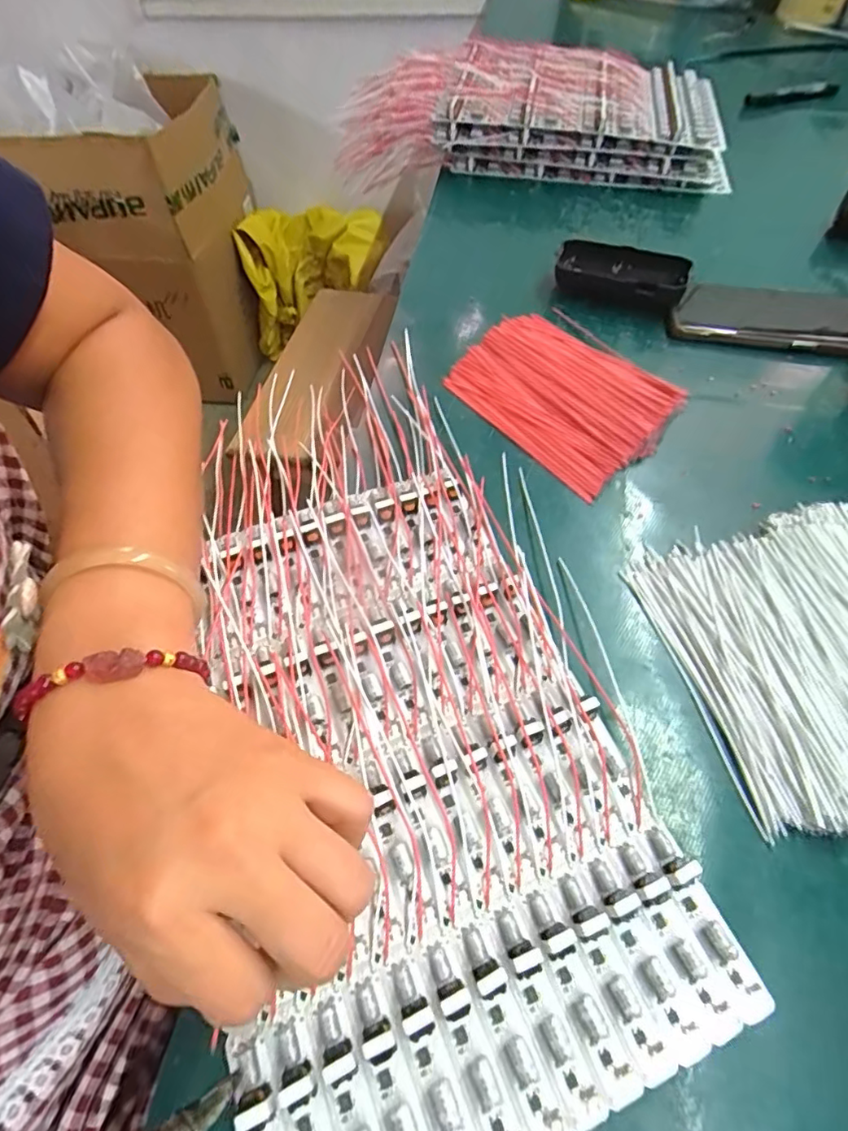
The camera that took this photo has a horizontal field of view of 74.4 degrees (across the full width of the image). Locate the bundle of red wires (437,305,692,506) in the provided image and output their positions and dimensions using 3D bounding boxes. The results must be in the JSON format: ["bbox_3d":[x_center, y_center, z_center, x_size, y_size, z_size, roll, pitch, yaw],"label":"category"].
[{"bbox_3d":[0.104,-0.130,0.403,0.129,0.016,0.150,-35,64,-21],"label":"bundle of red wires"}]

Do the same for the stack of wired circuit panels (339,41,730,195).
[{"bbox_3d":[0.125,-0.494,0.632,0.425,0.105,0.213,21,59,17],"label":"stack of wired circuit panels"}]

